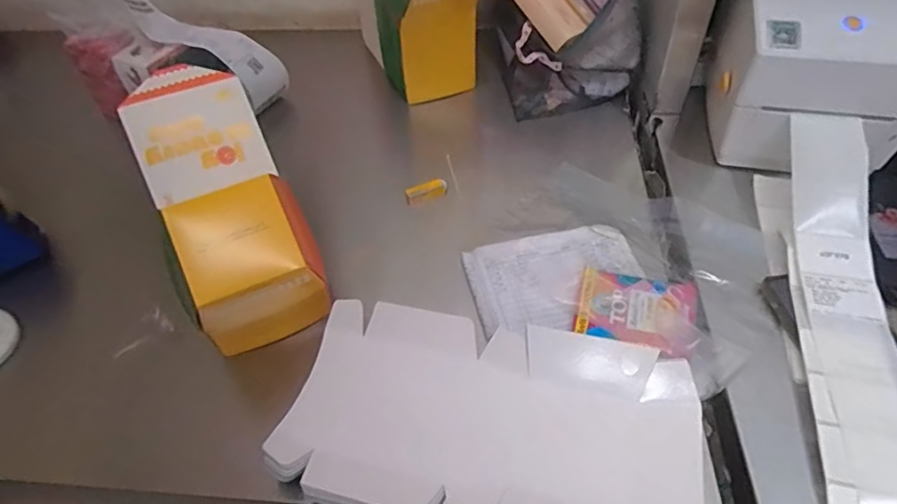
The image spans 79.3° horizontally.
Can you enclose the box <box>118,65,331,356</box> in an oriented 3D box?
[{"bbox_3d":[-0.204,-0.047,0.493,0.115,0.099,0.248,-25,76,-18],"label":"box"}]

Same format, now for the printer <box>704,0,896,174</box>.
[{"bbox_3d":[0.391,-0.201,0.588,0.173,0.163,0.211,6,48,10],"label":"printer"}]

